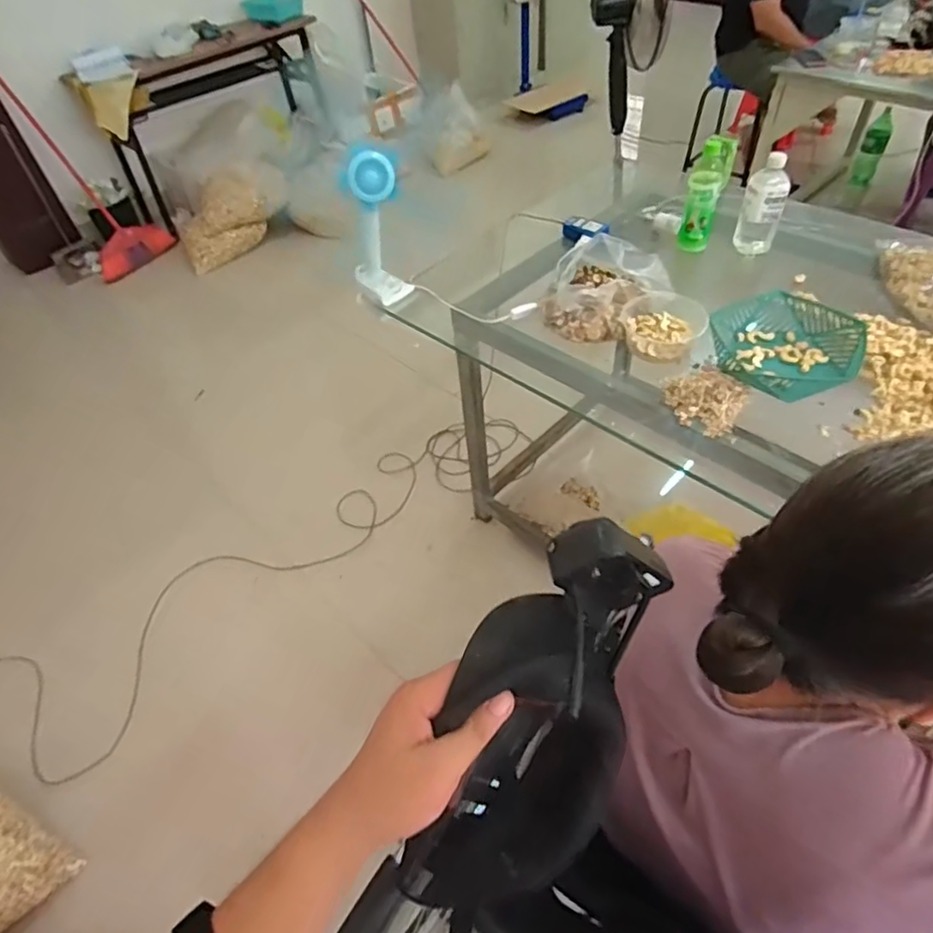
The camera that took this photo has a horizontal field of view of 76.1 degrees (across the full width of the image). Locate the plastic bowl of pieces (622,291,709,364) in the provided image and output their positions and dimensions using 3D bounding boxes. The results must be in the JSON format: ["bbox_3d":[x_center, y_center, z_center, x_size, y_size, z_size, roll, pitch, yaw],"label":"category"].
[{"bbox_3d":[0.354,-0.251,1.068,0.139,0.054,0.153,0,48,7],"label":"plastic bowl of pieces"}]

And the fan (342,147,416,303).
[{"bbox_3d":[-0.178,-0.470,1.165,0.098,0.290,0.093,-27,51,-17],"label":"fan"}]

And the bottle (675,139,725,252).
[{"bbox_3d":[0.485,-0.543,1.231,0.067,0.203,0.065,14,51,18],"label":"bottle"}]

